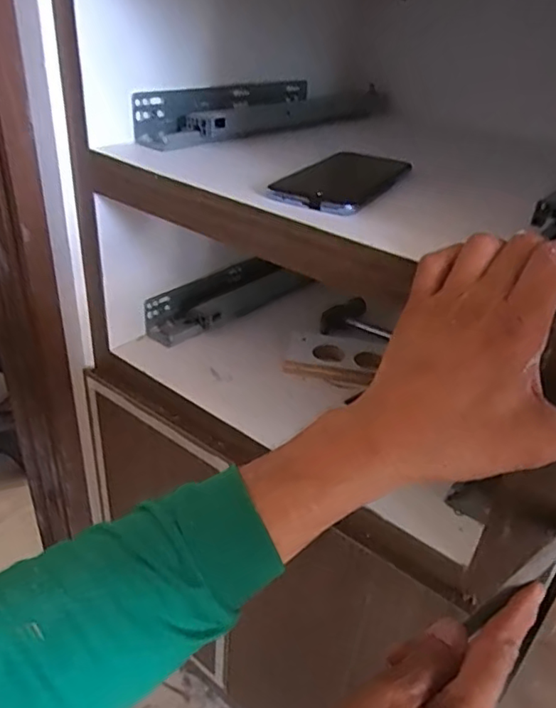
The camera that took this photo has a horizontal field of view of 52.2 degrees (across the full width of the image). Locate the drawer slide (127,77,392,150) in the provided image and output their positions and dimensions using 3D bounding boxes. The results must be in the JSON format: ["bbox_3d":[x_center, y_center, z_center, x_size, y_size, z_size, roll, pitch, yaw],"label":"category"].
[{"bbox_3d":[0.004,-0.284,0.654,0.070,0.043,0.375,28,39,33],"label":"drawer slide"}]

